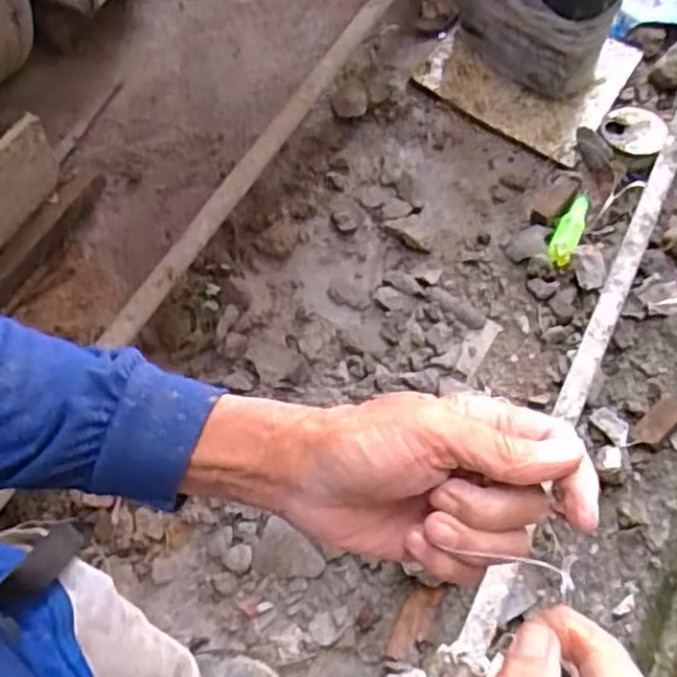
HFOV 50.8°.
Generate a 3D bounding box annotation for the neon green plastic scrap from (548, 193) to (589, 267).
[{"bbox_3d":[0.557,-0.266,1.715,0.061,0.041,0.220,24,67,9],"label":"neon green plastic scrap"}]

